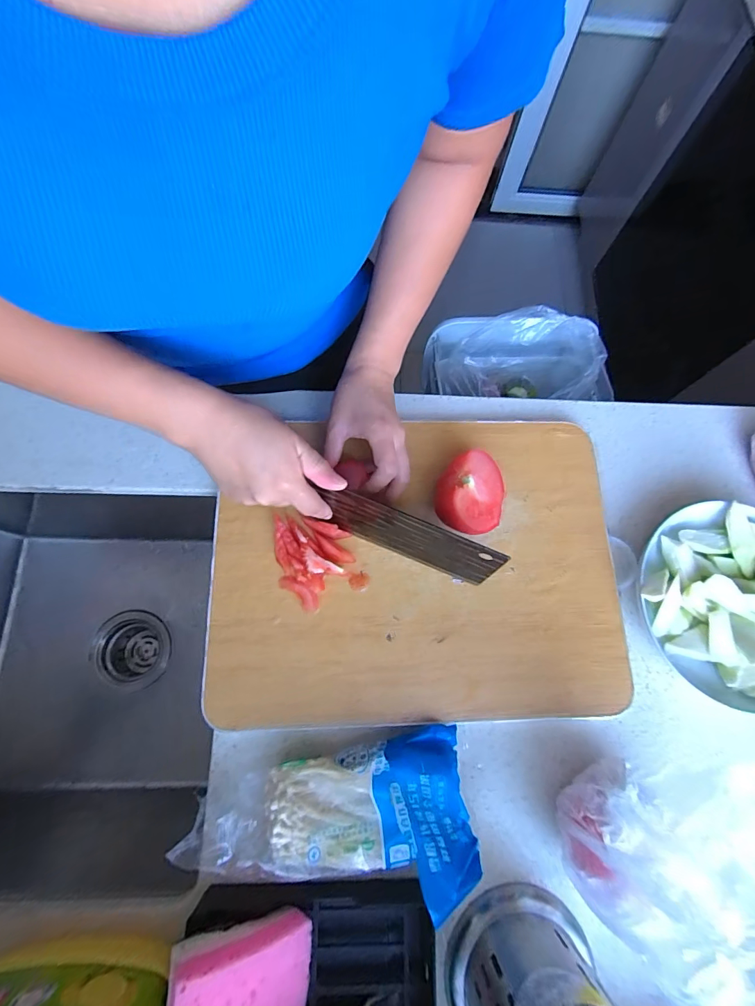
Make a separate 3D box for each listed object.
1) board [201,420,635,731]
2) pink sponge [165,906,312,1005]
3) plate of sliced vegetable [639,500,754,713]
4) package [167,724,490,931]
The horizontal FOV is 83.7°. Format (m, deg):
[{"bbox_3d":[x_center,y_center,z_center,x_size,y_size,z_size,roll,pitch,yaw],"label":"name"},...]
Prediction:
[{"bbox_3d":[0.040,0.055,0.415,0.393,0.026,0.291,-1,73,-3],"label":"board"},{"bbox_3d":[-0.095,0.332,0.287,0.094,0.027,0.066,9,76,-37],"label":"pink sponge"},{"bbox_3d":[0.351,0.095,0.406,0.174,0.037,0.190,1,73,-3],"label":"plate of sliced vegetable"},{"bbox_3d":[-0.030,0.254,0.325,0.212,0.044,0.104,-10,75,-6],"label":"package"}]

